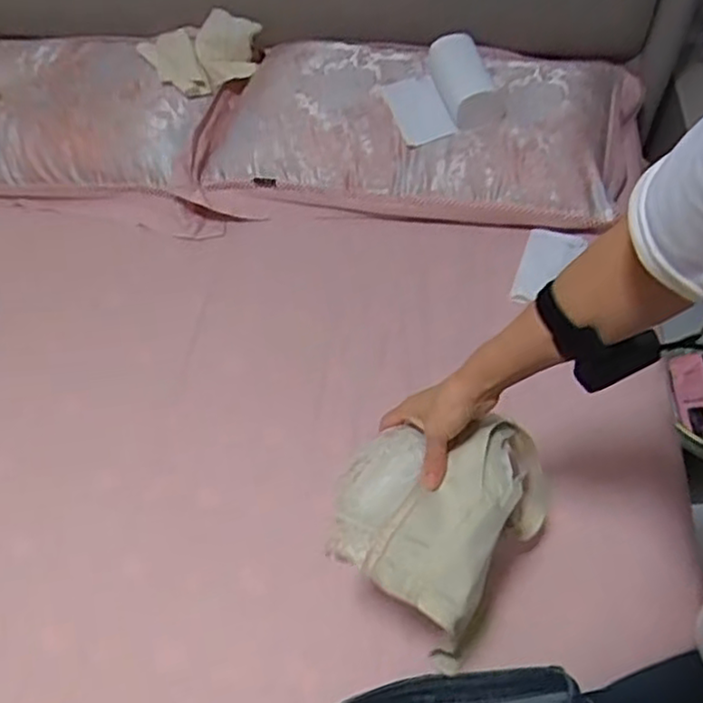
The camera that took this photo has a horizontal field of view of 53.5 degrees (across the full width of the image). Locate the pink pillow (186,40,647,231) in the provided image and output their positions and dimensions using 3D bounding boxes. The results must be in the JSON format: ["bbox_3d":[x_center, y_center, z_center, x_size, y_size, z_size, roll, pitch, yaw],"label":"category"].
[{"bbox_3d":[0.127,-0.379,1.205,0.756,0.139,0.371,3,54,6],"label":"pink pillow"}]

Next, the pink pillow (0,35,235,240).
[{"bbox_3d":[-0.541,-0.408,1.275,0.697,0.145,0.369,8,55,10],"label":"pink pillow"}]

